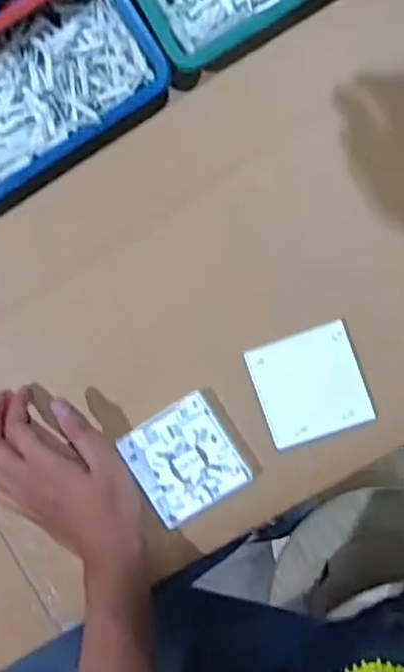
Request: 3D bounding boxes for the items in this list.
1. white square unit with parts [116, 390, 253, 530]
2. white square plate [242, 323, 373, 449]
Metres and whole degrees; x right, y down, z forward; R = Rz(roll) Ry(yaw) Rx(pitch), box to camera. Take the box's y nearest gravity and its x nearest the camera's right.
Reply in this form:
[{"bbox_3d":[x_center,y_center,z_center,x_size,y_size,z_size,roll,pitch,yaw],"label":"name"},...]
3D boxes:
[{"bbox_3d":[-0.015,0.107,0.618,0.086,0.013,0.091,-34,89,8],"label":"white square unit with parts"},{"bbox_3d":[0.091,0.042,0.606,0.088,0.011,0.089,-19,91,8],"label":"white square plate"}]

